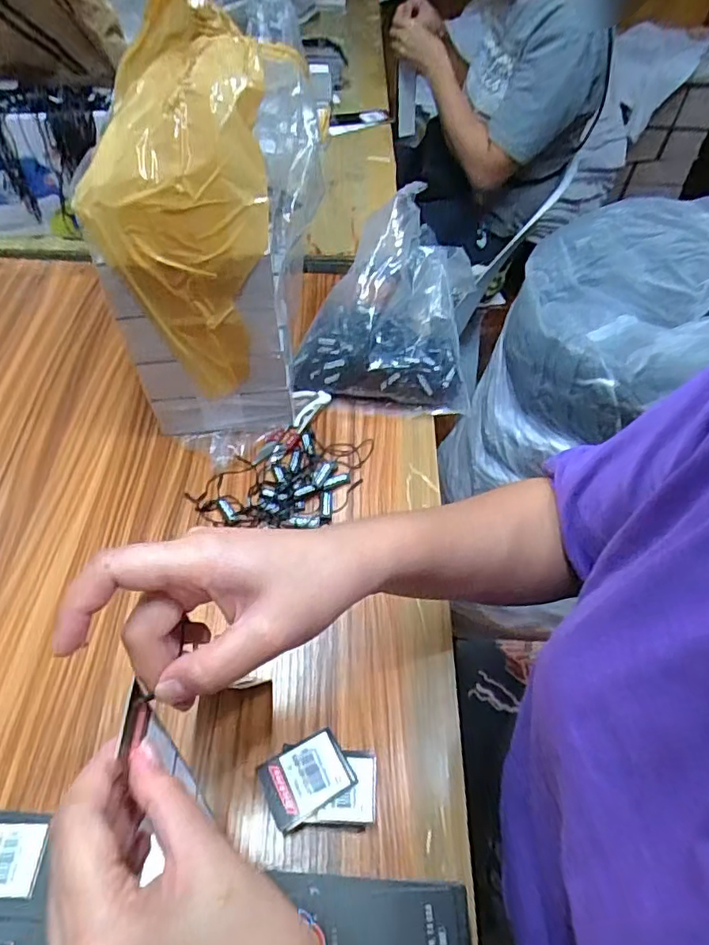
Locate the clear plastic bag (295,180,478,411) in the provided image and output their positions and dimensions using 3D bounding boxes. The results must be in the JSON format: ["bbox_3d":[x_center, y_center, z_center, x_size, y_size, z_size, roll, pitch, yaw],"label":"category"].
[{"bbox_3d":[0.036,-0.172,0.565,0.167,0.130,0.177,8,52,4],"label":"clear plastic bag"}]

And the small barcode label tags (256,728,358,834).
[{"bbox_3d":[-0.030,0.186,0.352,0.052,0.008,0.038,-30,59,-8],"label":"small barcode label tags"}]

